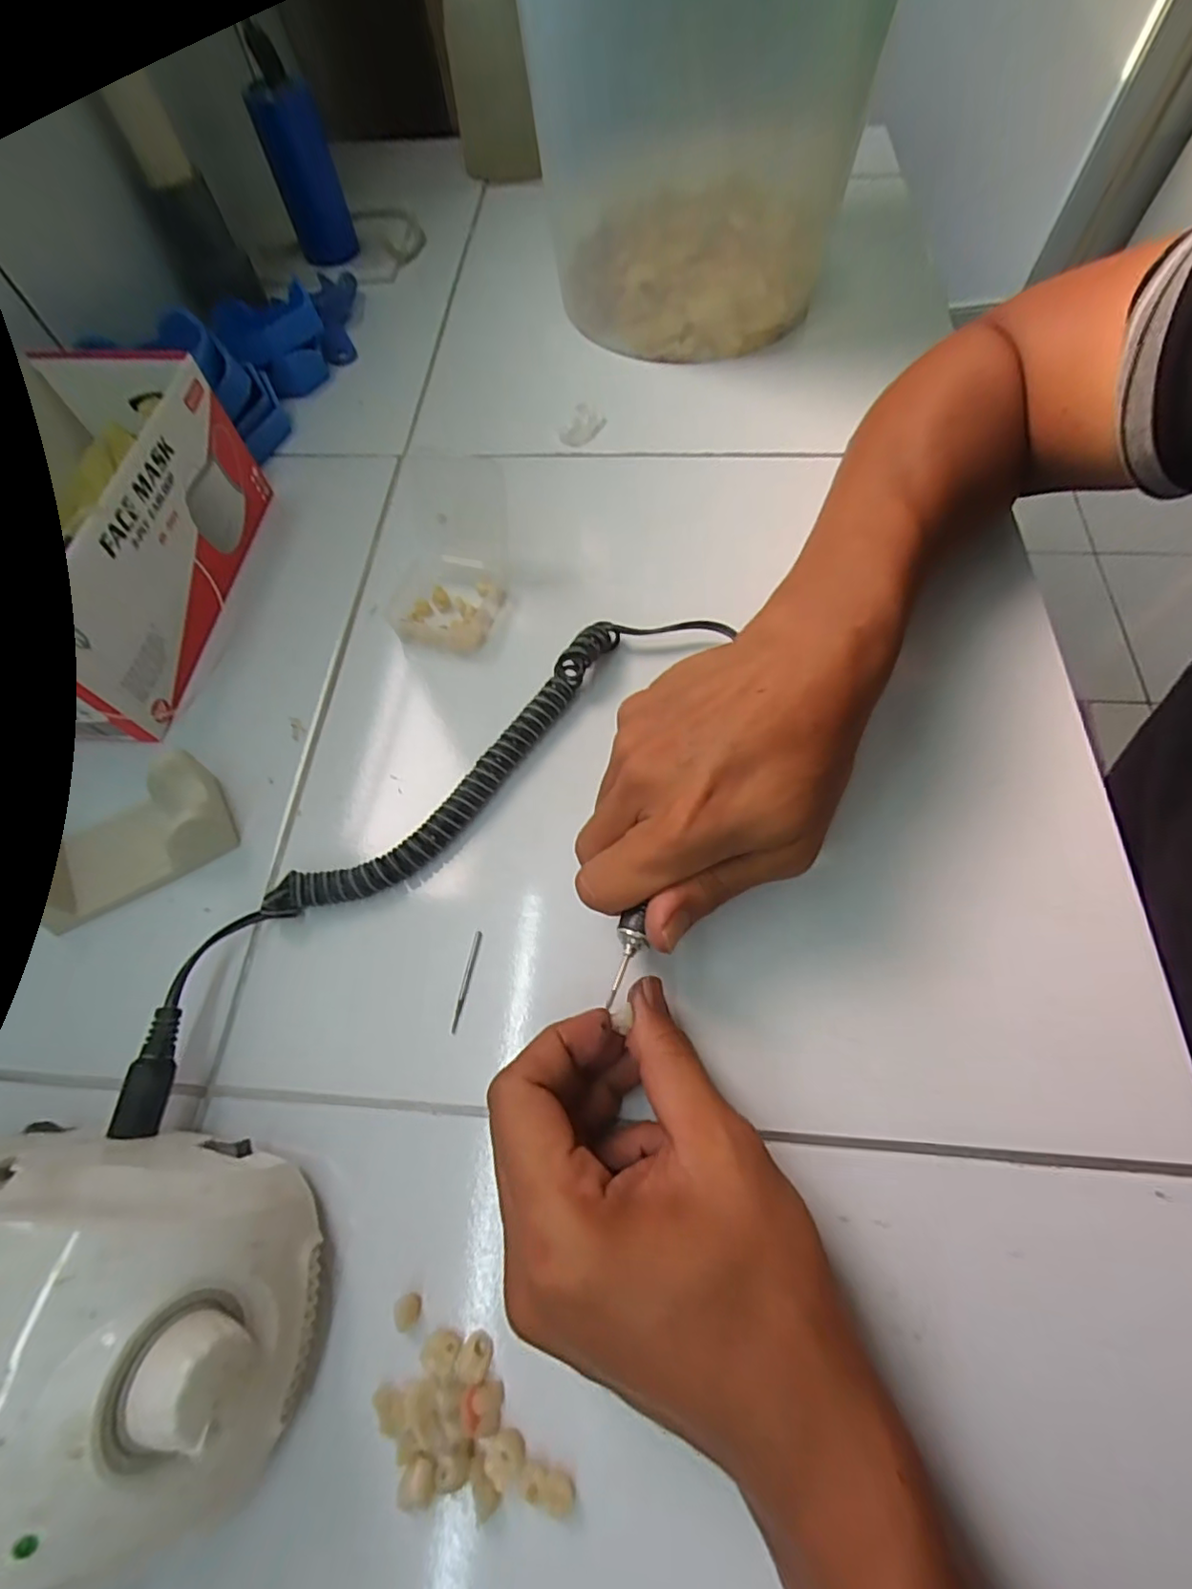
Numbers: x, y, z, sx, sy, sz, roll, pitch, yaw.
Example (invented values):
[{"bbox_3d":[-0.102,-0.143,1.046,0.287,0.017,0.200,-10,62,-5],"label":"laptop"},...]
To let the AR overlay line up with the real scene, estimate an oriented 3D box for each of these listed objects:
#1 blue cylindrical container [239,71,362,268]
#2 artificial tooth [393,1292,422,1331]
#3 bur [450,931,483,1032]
[{"bbox_3d":[-0.245,-0.524,0.504,0.049,0.106,0.047,-16,65,-6],"label":"blue cylindrical container"},{"bbox_3d":[-0.068,0.186,0.216,0.008,0.009,0.010,-35,68,-14],"label":"artificial tooth"},{"bbox_3d":[-0.058,0.082,0.266,0.004,0.004,0.043,8,65,6],"label":"bur"}]

